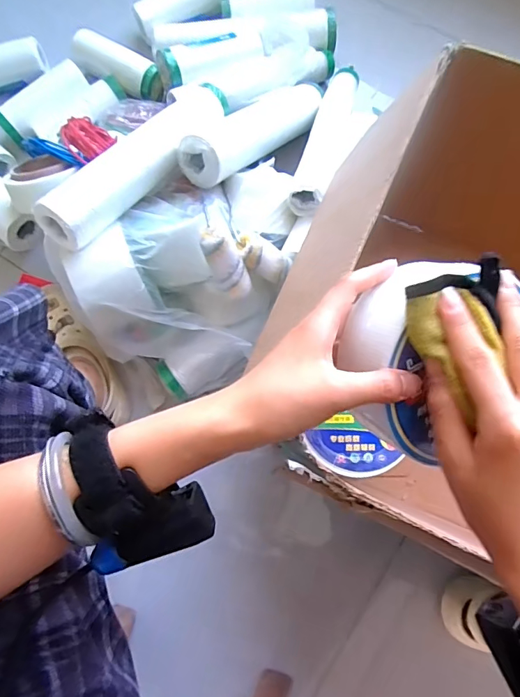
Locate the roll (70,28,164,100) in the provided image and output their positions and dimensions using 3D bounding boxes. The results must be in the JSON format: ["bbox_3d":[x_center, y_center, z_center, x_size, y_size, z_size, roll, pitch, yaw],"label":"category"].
[{"bbox_3d":[-0.251,-0.500,0.819,0.193,0.049,0.062,33,81,8],"label":"roll"}]

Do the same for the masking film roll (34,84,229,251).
[{"bbox_3d":[-0.154,-0.255,0.613,0.065,0.051,0.326,31,62,7],"label":"masking film roll"}]

